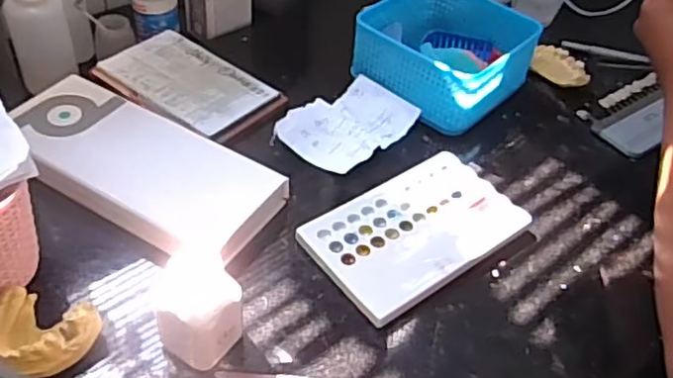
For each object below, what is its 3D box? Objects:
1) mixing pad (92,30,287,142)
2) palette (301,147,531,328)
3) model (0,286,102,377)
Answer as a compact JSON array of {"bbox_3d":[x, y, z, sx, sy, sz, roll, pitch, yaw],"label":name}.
[{"bbox_3d":[-0.130,-0.090,0.576,0.152,0.010,0.088,32,50,24],"label":"mixing pad"},{"bbox_3d":[0.057,0.030,0.482,0.153,0.012,0.095,-27,53,-30],"label":"palette"},{"bbox_3d":[-0.178,0.083,0.384,0.062,0.023,0.051,19,46,12],"label":"model"}]

